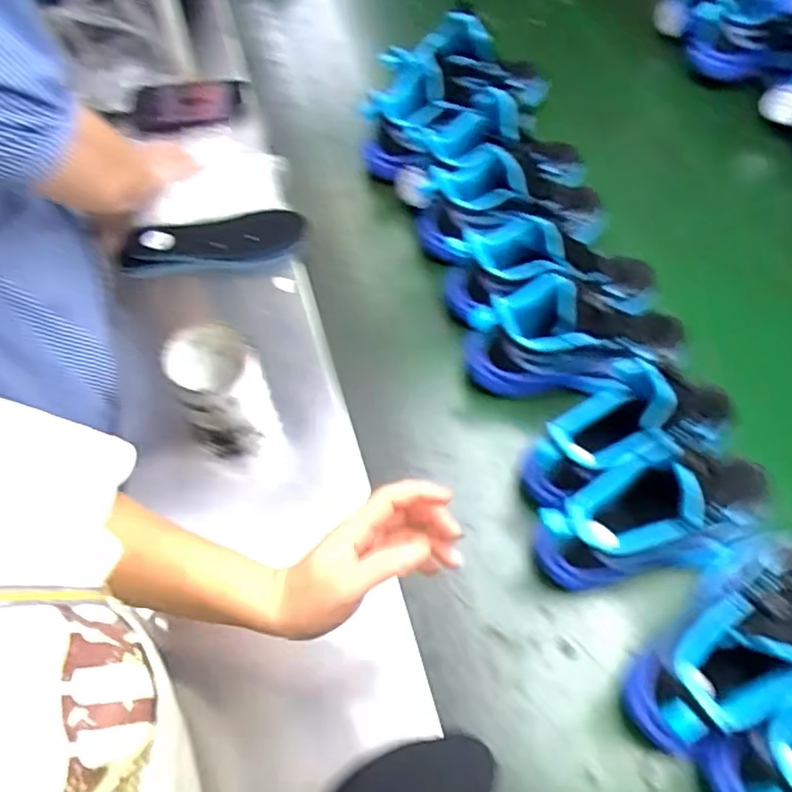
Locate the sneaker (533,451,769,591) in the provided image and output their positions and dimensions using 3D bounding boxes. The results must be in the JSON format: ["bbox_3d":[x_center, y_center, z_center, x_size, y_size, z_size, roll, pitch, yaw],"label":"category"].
[{"bbox_3d":[0.246,0.106,0.581,0.241,0.143,0.082,-10,59,-6],"label":"sneaker"}]

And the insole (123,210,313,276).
[{"bbox_3d":[-0.227,-0.192,0.800,0.223,0.031,0.083,-4,59,-2],"label":"insole"}]

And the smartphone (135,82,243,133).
[{"bbox_3d":[-0.307,-0.422,0.933,0.159,0.017,0.065,-1,96,13],"label":"smartphone"}]

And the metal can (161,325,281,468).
[{"bbox_3d":[-0.173,-0.001,0.646,0.082,0.123,0.092,-26,62,-14],"label":"metal can"}]

